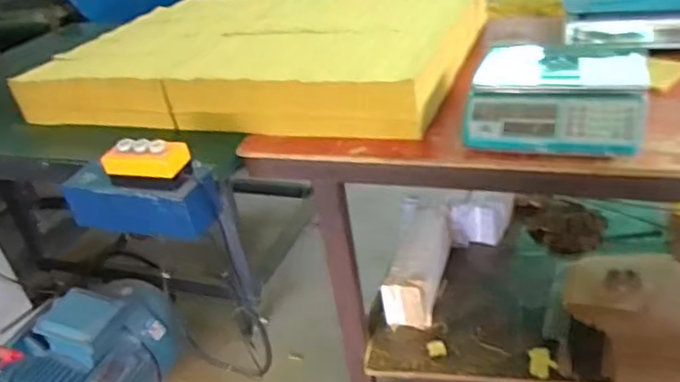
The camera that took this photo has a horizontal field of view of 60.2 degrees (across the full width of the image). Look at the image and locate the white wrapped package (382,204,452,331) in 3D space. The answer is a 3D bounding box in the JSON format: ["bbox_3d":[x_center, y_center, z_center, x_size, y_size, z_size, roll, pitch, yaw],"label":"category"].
[{"bbox_3d":[0.220,0.165,1.582,0.140,0.128,0.419,0,32,16],"label":"white wrapped package"}]

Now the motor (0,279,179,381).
[{"bbox_3d":[-0.623,0.436,1.469,0.257,0.312,0.436,10,36,29],"label":"motor"}]

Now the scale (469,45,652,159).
[{"bbox_3d":[0.398,-0.180,1.083,0.292,0.116,0.277,5,34,23],"label":"scale"}]

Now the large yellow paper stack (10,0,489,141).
[{"bbox_3d":[-0.199,-0.356,1.523,1.029,0.142,0.670,3,33,19],"label":"large yellow paper stack"}]

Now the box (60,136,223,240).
[{"bbox_3d":[-0.390,-0.012,1.147,0.282,0.178,0.107,2,33,19],"label":"box"}]

